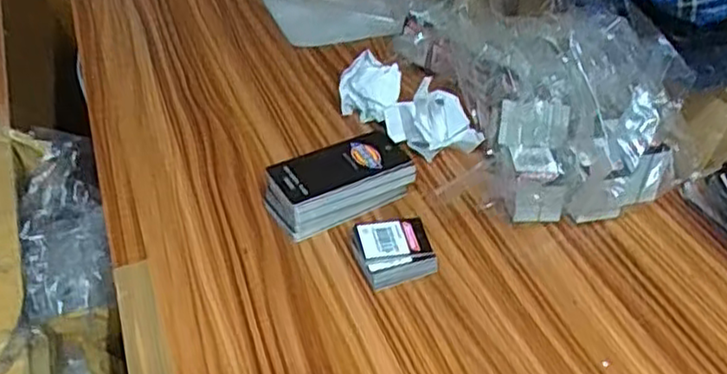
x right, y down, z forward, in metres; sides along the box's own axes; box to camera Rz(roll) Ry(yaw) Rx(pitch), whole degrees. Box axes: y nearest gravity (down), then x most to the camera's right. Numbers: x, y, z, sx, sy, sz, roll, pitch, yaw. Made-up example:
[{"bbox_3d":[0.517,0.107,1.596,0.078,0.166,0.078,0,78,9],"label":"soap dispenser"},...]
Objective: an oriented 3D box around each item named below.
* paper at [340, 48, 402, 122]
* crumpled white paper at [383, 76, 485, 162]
[{"bbox_3d":[0.005,-0.088,0.642,0.057,0.055,0.043,14,42,12],"label":"paper"},{"bbox_3d":[0.062,-0.060,0.604,0.079,0.048,0.053,-6,42,-11],"label":"crumpled white paper"}]

